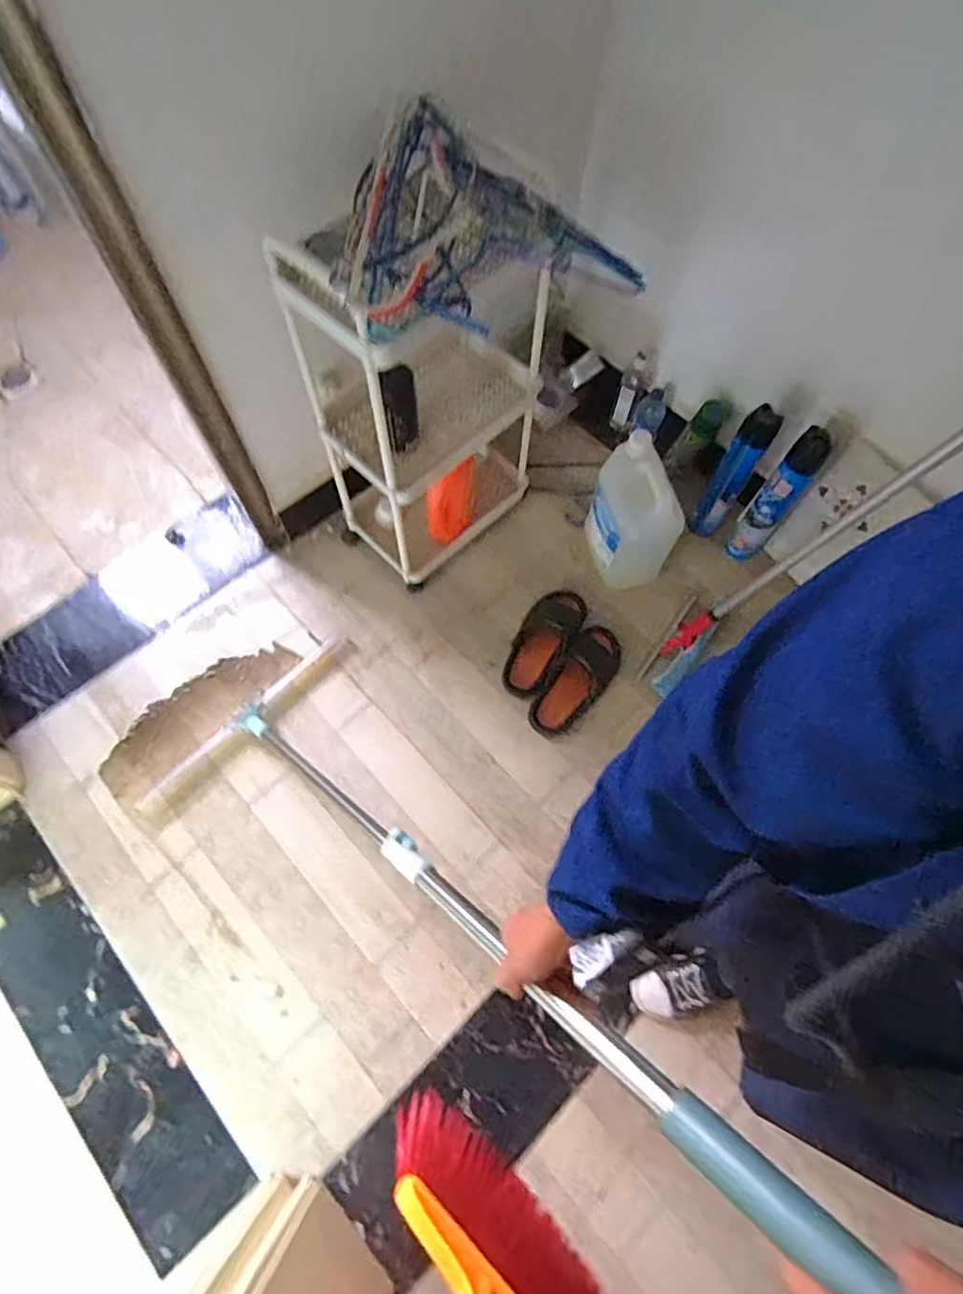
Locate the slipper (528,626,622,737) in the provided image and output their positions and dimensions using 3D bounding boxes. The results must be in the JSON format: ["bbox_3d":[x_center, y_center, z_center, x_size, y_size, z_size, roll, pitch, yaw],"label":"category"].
[{"bbox_3d":[0.187,0.065,1.191,0.094,0.047,0.239,37,82,13],"label":"slipper"}]

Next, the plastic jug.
[{"bbox_3d":[0.289,-0.228,1.208,0.110,0.301,0.207,-21,69,-10],"label":"plastic jug"}]

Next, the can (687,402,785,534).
[{"bbox_3d":[0.496,-0.335,1.219,0.071,0.302,0.064,33,70,13],"label":"can"}]

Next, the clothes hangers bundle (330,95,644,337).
[{"bbox_3d":[-0.030,-0.567,0.826,0.379,0.092,0.373,-18,68,-8],"label":"clothes hangers bundle"}]

